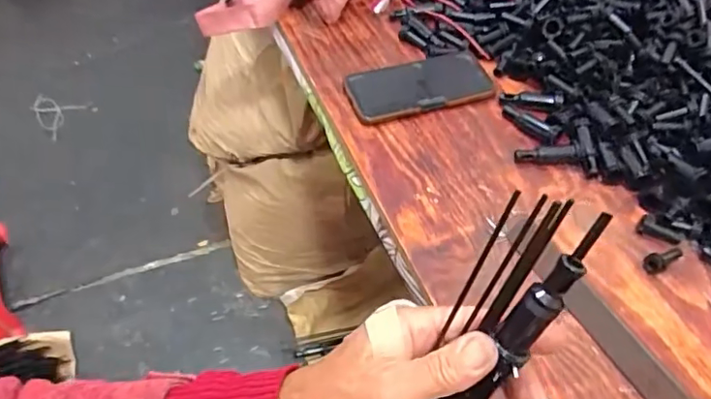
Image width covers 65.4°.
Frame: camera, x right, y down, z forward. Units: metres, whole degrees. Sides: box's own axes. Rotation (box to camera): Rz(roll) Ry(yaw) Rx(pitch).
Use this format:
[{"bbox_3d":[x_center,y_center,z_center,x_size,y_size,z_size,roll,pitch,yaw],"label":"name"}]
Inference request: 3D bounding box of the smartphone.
[{"bbox_3d":[0.073,-0.129,0.629,0.168,0.011,0.079,-15,54,-14],"label":"smartphone"}]

